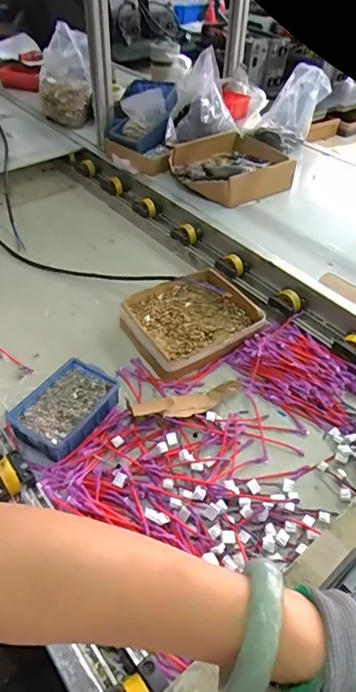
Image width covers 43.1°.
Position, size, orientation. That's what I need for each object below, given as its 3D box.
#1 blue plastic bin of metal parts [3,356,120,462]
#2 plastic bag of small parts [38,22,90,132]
[{"bbox_3d":[-0.165,0.091,0.674,0.104,0.043,0.151,28,50,23],"label":"blue plastic bin of metal parts"},{"bbox_3d":[-0.316,-0.747,1.269,0.135,0.103,0.257,1,83,-1],"label":"plastic bag of small parts"}]

